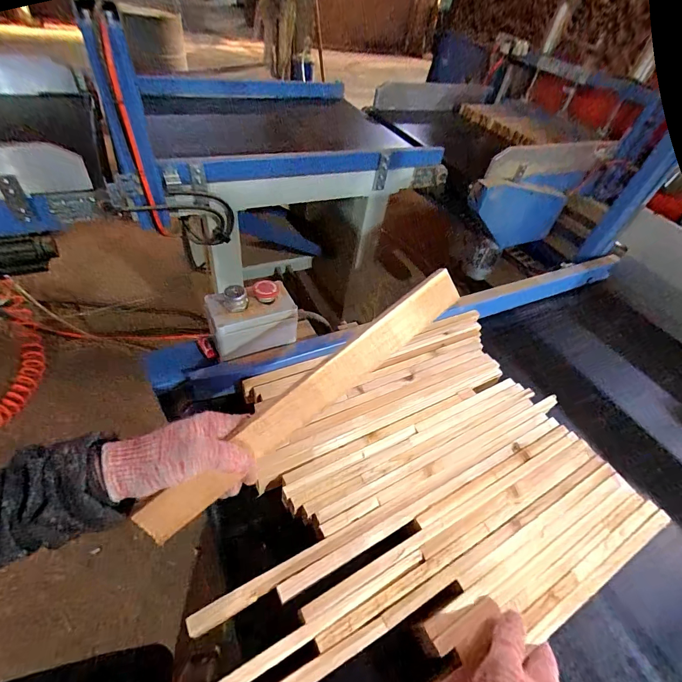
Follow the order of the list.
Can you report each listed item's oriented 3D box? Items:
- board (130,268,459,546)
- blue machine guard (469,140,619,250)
[{"bbox_3d":[-0.026,0.060,0.416,0.445,0.054,0.014,-37,17,-15],"label":"board"},{"bbox_3d":[0.858,-0.625,1.563,0.717,0.419,0.140,-20,49,-26],"label":"blue machine guard"}]

